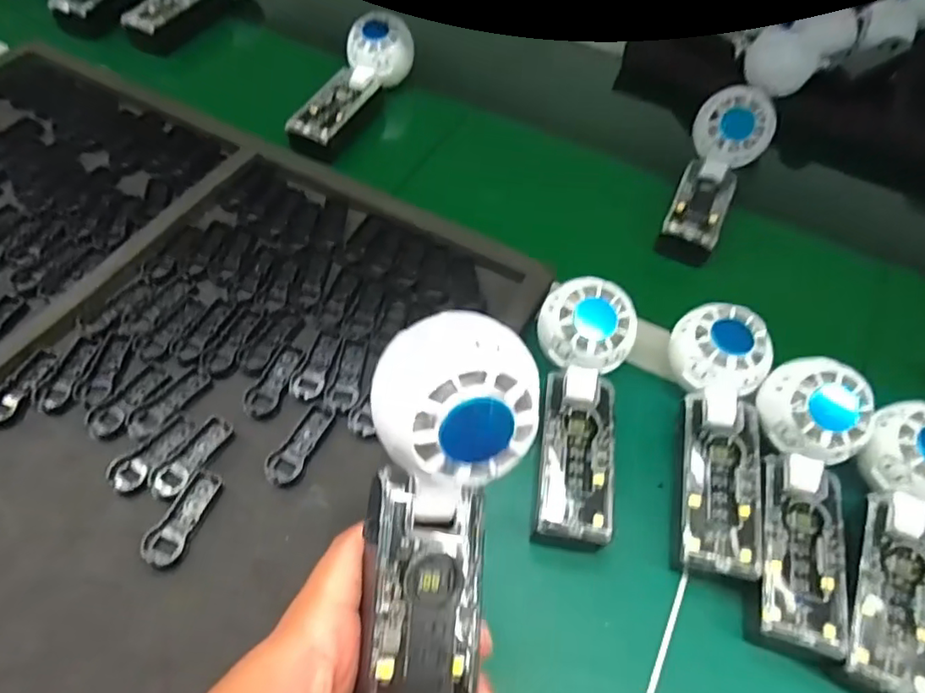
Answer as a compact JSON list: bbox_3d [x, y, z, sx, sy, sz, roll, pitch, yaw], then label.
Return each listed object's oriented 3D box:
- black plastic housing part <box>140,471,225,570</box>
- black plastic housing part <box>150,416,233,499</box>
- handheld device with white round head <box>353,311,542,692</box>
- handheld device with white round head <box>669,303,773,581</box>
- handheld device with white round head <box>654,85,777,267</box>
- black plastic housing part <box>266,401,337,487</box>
[{"bbox_3d":[-0.156,0.096,0.340,0.022,0.005,0.055,20,56,10],"label":"black plastic housing part"},{"bbox_3d":[-0.163,0.065,0.361,0.021,0.004,0.056,25,57,13],"label":"black plastic housing part"},{"bbox_3d":[-0.008,0.068,0.227,0.056,0.035,0.157,8,96,0],"label":"handheld device with white round head"},{"bbox_3d":[0.161,0.057,0.375,0.060,0.060,0.165,8,55,2],"label":"handheld device with white round head"},{"bbox_3d":[0.216,-0.144,0.512,0.060,0.049,0.162,22,76,9],"label":"handheld device with white round head"},{"bbox_3d":[-0.100,0.059,0.370,0.020,0.004,0.057,21,56,10],"label":"black plastic housing part"}]

